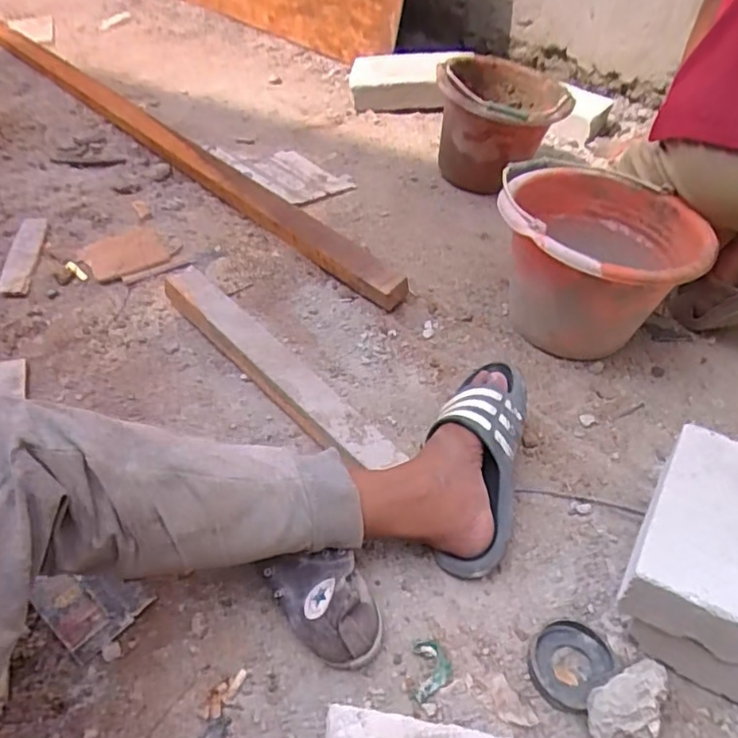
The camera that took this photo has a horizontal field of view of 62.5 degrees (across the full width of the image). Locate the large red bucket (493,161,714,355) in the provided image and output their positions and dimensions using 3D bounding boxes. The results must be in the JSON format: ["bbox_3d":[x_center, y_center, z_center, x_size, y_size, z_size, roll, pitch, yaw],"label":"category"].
[{"bbox_3d":[0.322,-0.149,0.913,0.277,0.211,0.267,2,45,-2],"label":"large red bucket"}]

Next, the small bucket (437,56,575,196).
[{"bbox_3d":[0.256,-0.497,1.246,0.241,0.225,0.248,4,45,1],"label":"small bucket"}]

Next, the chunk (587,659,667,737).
[{"bbox_3d":[0.235,0.307,0.551,0.083,0.063,0.051,-22,50,-23],"label":"chunk"}]

